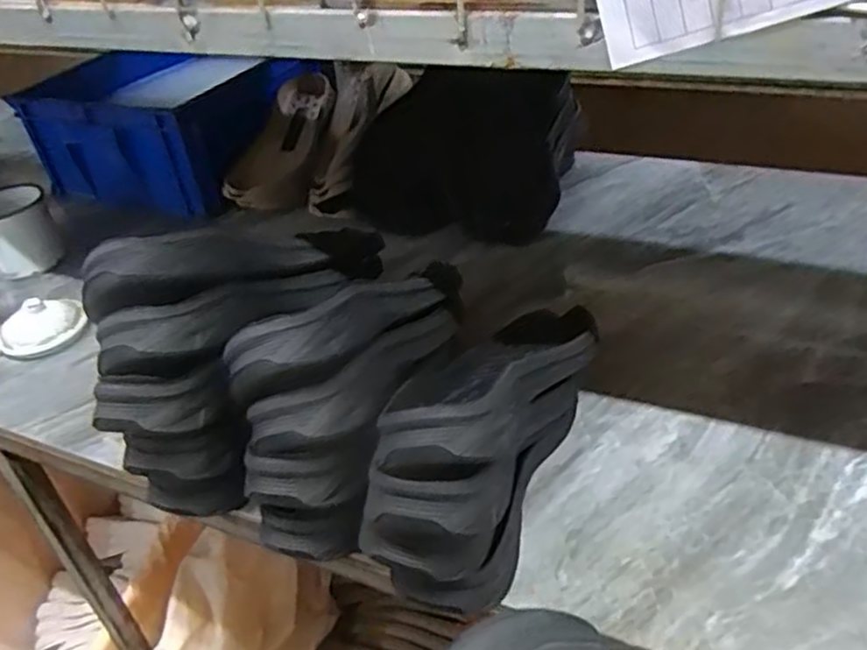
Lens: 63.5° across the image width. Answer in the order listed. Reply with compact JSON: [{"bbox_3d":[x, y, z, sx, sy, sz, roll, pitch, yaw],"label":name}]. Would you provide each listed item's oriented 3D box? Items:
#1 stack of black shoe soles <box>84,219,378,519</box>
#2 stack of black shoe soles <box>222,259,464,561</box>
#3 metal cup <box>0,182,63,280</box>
[{"bbox_3d":[-0.139,0.011,0.605,0.110,0.209,0.284,24,46,35],"label":"stack of black shoe soles"},{"bbox_3d":[-0.054,0.032,0.583,0.087,0.167,0.266,11,40,21],"label":"stack of black shoe soles"},{"bbox_3d":[-0.589,-0.128,0.990,0.105,0.104,0.109,-23,40,-21],"label":"metal cup"}]

